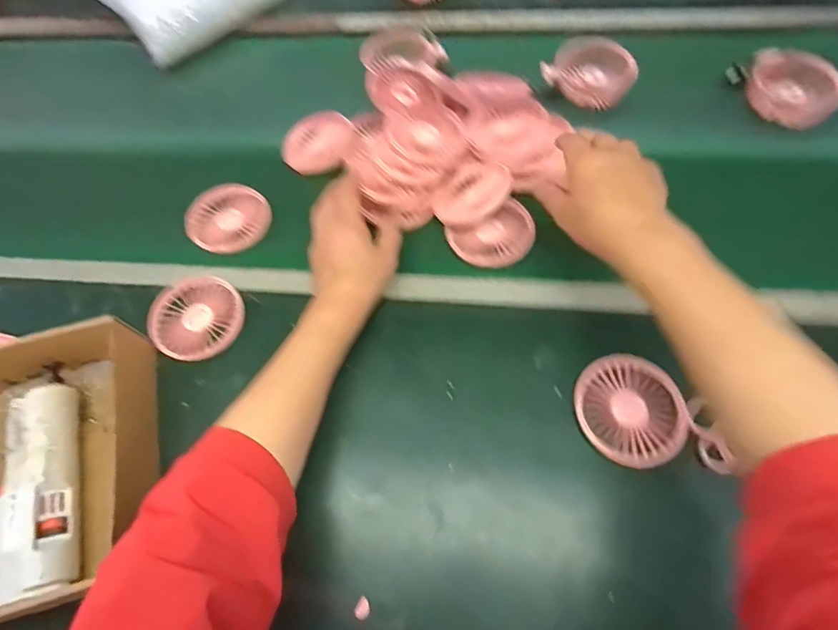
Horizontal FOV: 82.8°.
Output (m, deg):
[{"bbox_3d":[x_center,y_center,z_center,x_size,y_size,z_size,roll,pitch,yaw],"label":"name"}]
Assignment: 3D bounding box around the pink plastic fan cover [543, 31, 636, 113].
[{"bbox_3d":[0.216,-0.305,0.599,0.095,0.043,0.095,38,73,19],"label":"pink plastic fan cover"}]

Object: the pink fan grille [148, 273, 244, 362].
[{"bbox_3d":[-0.220,0.003,0.471,0.089,0.019,0.085,-2,65,4],"label":"pink fan grille"}]

